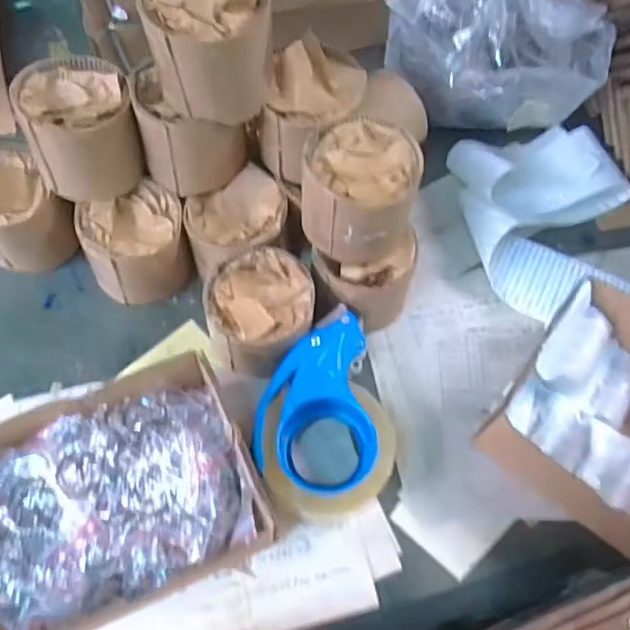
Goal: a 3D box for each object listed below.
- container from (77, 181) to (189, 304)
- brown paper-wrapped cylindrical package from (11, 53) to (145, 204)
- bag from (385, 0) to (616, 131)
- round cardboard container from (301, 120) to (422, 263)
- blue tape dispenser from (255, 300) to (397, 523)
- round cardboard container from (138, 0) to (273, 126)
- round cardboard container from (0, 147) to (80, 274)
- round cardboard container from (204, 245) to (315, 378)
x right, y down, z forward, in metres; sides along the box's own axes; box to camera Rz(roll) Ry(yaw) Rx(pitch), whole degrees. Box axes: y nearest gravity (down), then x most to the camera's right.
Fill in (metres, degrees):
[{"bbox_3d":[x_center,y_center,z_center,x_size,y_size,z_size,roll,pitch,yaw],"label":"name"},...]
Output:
[{"bbox_3d":[-0.162,-0.064,0.572,0.086,0.083,0.079,1,64,-2],"label":"container"},{"bbox_3d":[-0.197,-0.158,0.535,0.086,0.087,0.093,1,64,-2],"label":"brown paper-wrapped cylindrical package"},{"bbox_3d":[0.179,-0.275,0.635,0.214,0.160,0.115,8,64,2],"label":"bag"},{"bbox_3d":[0.038,-0.101,0.516,0.093,0.084,0.087,1,64,-2],"label":"round cardboard container"},{"bbox_3d":[0.010,0.082,0.519,0.107,0.058,0.161,7,64,1],"label":"blue tape dispenser"},{"bbox_3d":[-0.079,-0.208,0.470,0.088,0.085,0.083,1,64,-2],"label":"round cardboard container"},{"bbox_3d":[-0.278,-0.092,0.579,0.079,0.085,0.104,-40,72,-19],"label":"round cardboard container"},{"bbox_3d":[-0.047,-0.001,0.542,0.088,0.071,0.096,1,64,-2],"label":"round cardboard container"}]

